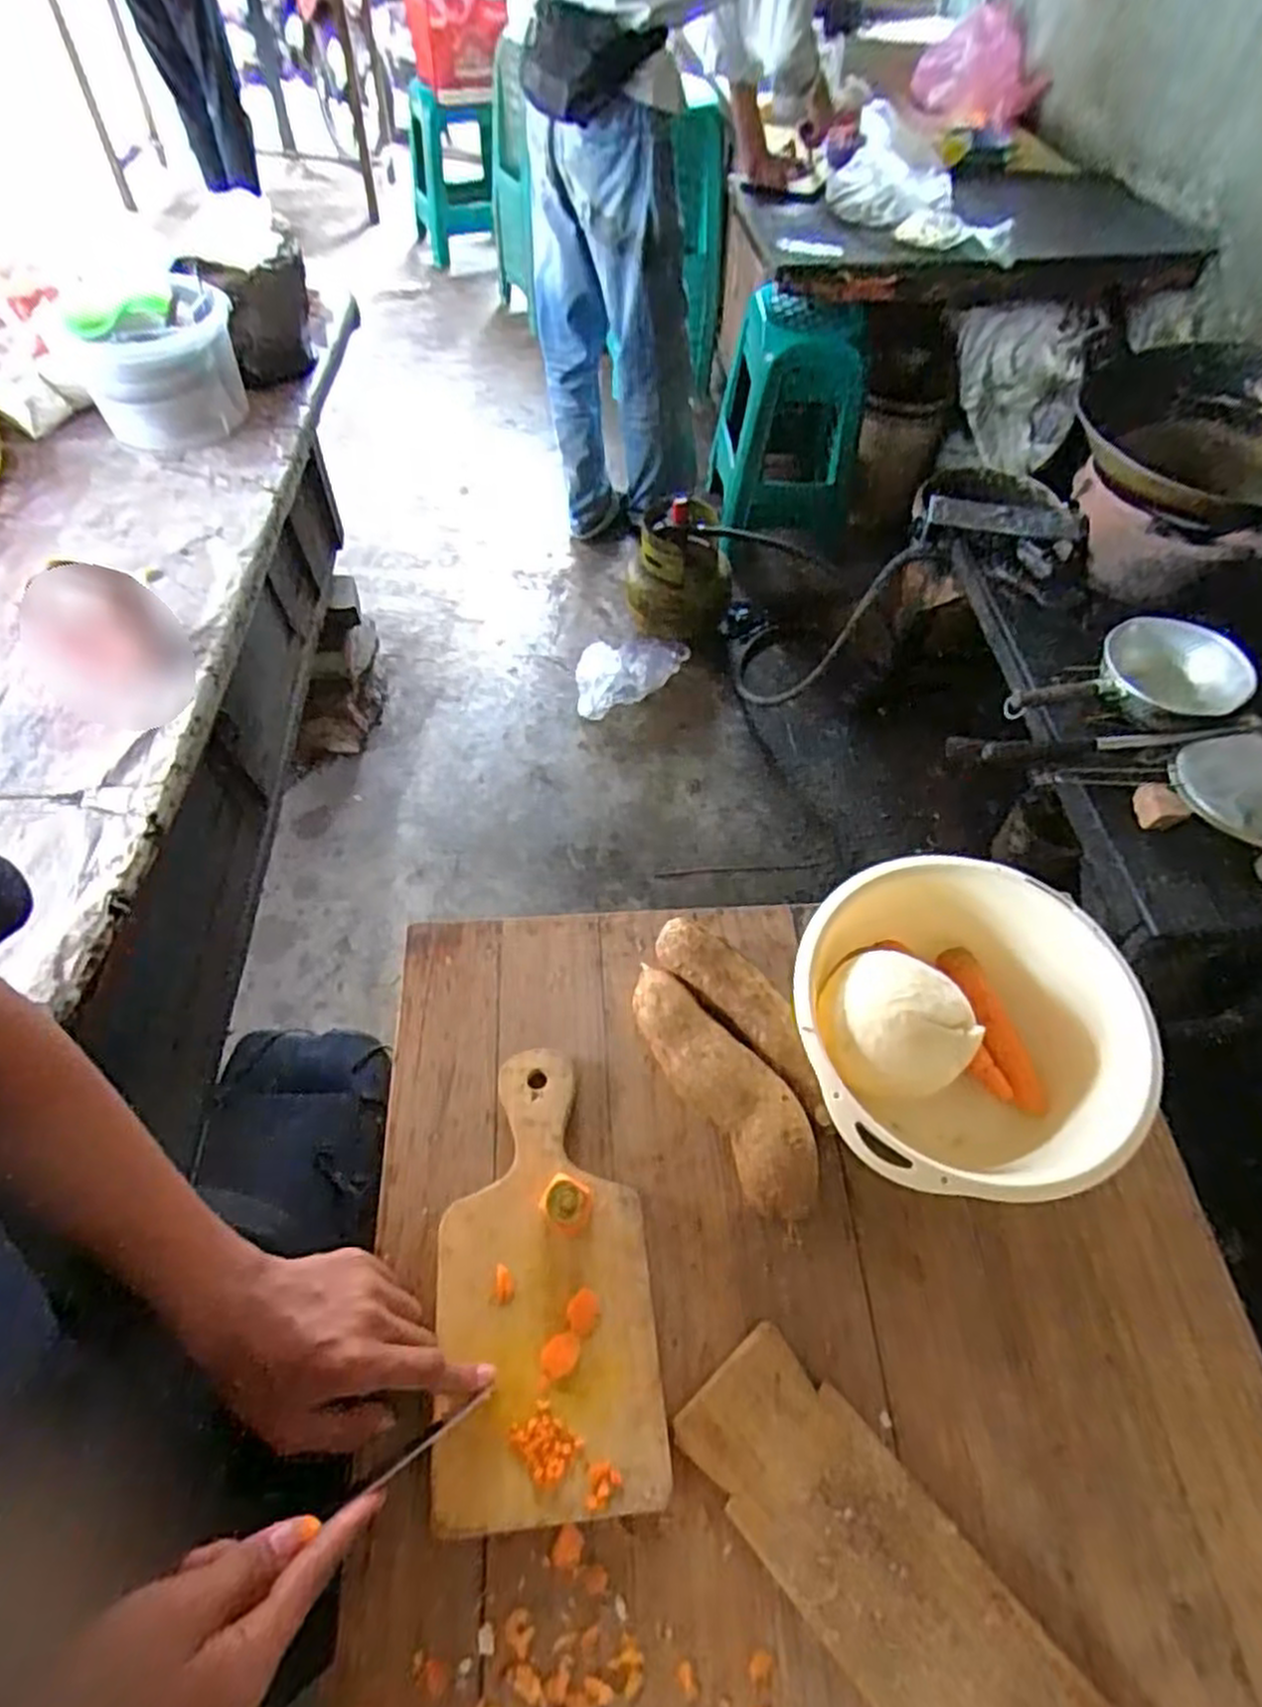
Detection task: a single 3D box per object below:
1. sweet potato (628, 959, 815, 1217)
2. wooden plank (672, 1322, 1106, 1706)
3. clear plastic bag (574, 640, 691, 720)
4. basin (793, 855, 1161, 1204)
[{"bbox_3d":[0.067,0.171,0.596,0.066,0.055,0.206,-28,62,-18],"label":"sweet potato"},{"bbox_3d":[0.167,0.438,0.445,0.095,0.011,0.323,-37,64,-21],"label":"wooden plank"},{"bbox_3d":[0.009,-0.423,1.854,0.289,0.086,0.168,-11,58,-7],"label":"clear plastic bag"},{"bbox_3d":[0.244,0.134,0.592,0.243,0.109,0.234,0,57,0],"label":"basin"}]

